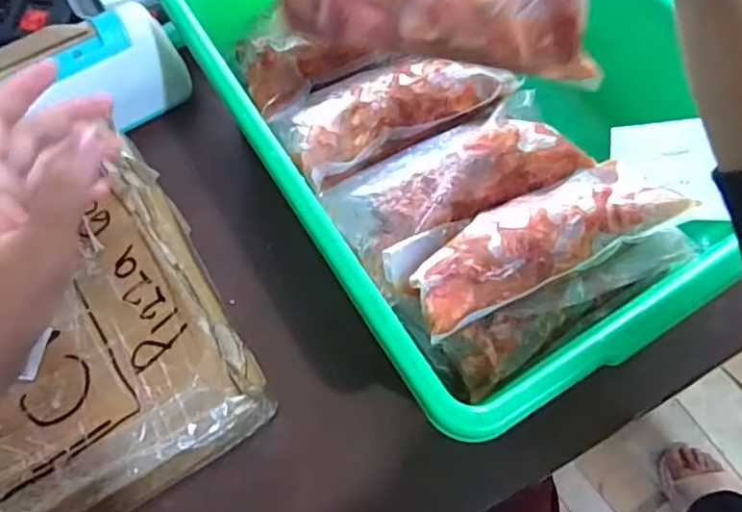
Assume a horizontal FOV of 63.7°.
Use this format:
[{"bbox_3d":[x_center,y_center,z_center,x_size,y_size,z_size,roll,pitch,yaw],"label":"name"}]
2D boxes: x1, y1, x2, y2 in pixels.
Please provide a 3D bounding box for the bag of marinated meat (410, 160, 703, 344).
[{"bbox_3d":[0.109,-0.012,0.390,0.184,0.027,0.061,-26,70,-10],"label":"bag of marinated meat"}]

